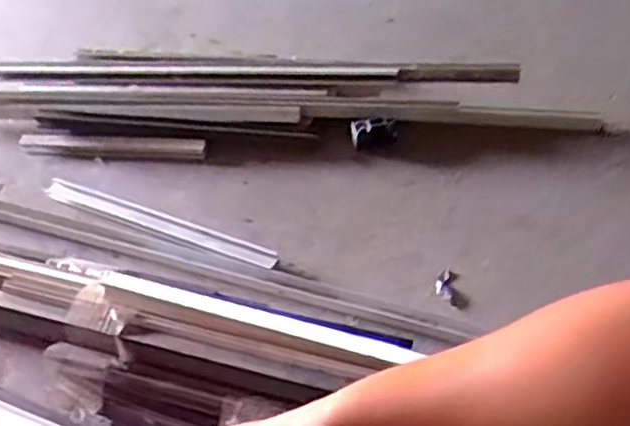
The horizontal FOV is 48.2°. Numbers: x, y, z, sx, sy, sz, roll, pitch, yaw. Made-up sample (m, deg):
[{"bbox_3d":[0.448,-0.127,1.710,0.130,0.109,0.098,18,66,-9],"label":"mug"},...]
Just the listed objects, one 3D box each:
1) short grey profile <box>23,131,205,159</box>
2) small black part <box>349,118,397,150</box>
[{"bbox_3d":[-0.345,-0.118,1.185,0.326,0.022,0.034,3,48,8],"label":"short grey profile"},{"bbox_3d":[0.095,-0.138,1.145,0.073,0.032,0.044,-2,47,3],"label":"small black part"}]

